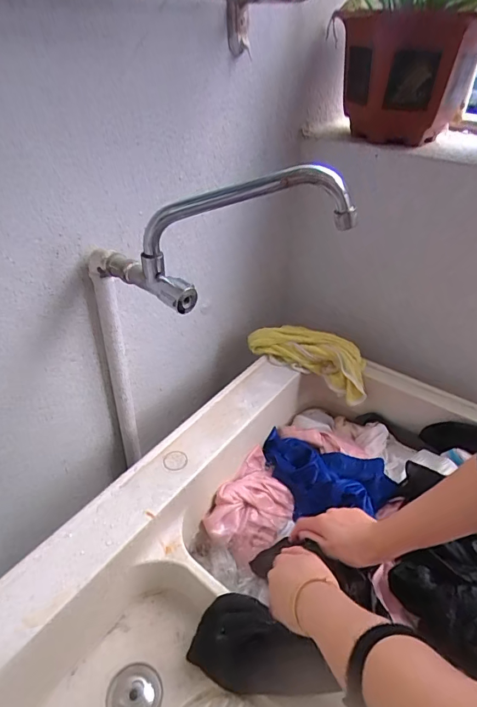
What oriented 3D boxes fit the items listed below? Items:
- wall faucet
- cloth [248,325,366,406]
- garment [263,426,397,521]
[{"bbox_3d":[-0.021,-0.128,0.464,0.282,0.095,0.088,-20,36,11],"label":"wall faucet"},{"bbox_3d":[0.131,0.003,0.809,0.229,0.090,0.068,21,41,23],"label":"cloth"},{"bbox_3d":[0.133,0.199,0.705,0.215,0.060,0.115,18,40,21],"label":"garment"}]

